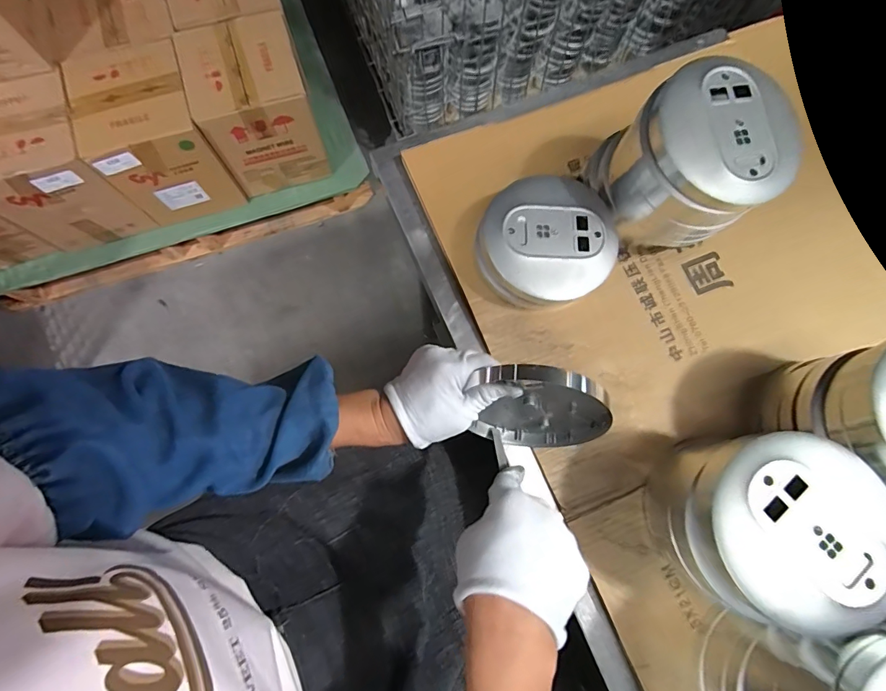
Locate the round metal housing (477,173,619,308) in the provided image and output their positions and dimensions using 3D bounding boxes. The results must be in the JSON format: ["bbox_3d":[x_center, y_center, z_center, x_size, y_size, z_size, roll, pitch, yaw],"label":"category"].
[{"bbox_3d":[0.106,-0.106,0.450,0.131,0.049,0.131,0,77,-2],"label":"round metal housing"}]

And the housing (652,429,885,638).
[{"bbox_3d":[0.257,0.138,0.354,0.117,0.112,0.128,0,77,-2],"label":"housing"}]

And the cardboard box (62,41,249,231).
[{"bbox_3d":[-0.633,-0.468,0.982,0.215,0.244,0.242,-19,79,-6],"label":"cardboard box"}]

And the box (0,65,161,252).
[{"bbox_3d":[-0.836,-0.381,0.954,0.227,0.248,0.225,-16,78,-5],"label":"box"}]

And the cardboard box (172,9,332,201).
[{"bbox_3d":[-0.426,-0.551,1.020,0.223,0.254,0.236,-19,79,-6],"label":"cardboard box"}]

